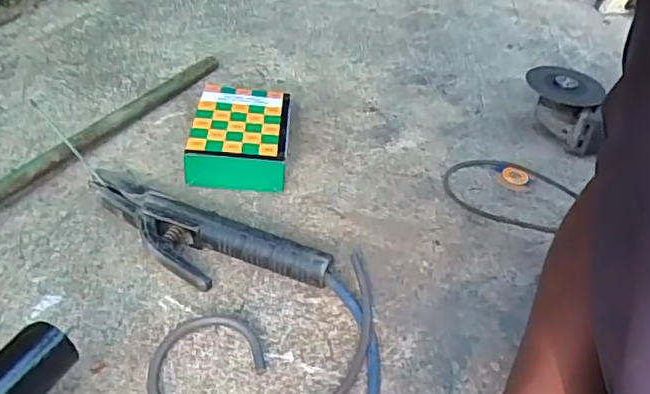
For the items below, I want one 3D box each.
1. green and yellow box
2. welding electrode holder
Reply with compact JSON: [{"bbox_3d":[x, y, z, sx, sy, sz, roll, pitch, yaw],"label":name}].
[{"bbox_3d":[-0.101,-0.075,0.707,0.112,0.052,0.155,4,42,-4],"label":"green and yellow box"},{"bbox_3d":[-0.131,0.041,0.574,0.271,0.041,0.073,22,44,16],"label":"welding electrode holder"}]

